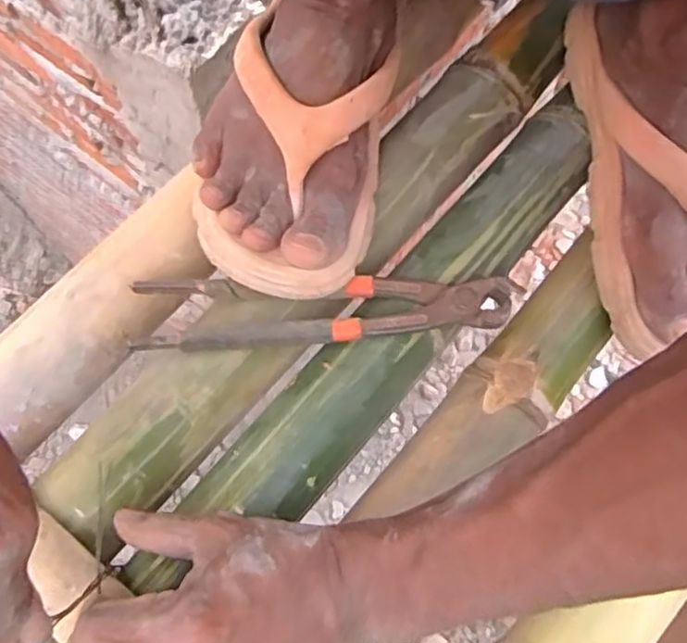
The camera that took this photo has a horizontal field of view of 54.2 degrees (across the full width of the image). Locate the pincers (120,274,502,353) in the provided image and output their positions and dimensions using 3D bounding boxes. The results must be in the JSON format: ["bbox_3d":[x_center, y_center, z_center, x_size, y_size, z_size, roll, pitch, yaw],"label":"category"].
[{"bbox_3d":[-0.011,-0.006,0.395,0.213,0.017,0.044,-2,67,0],"label":"pincers"}]

